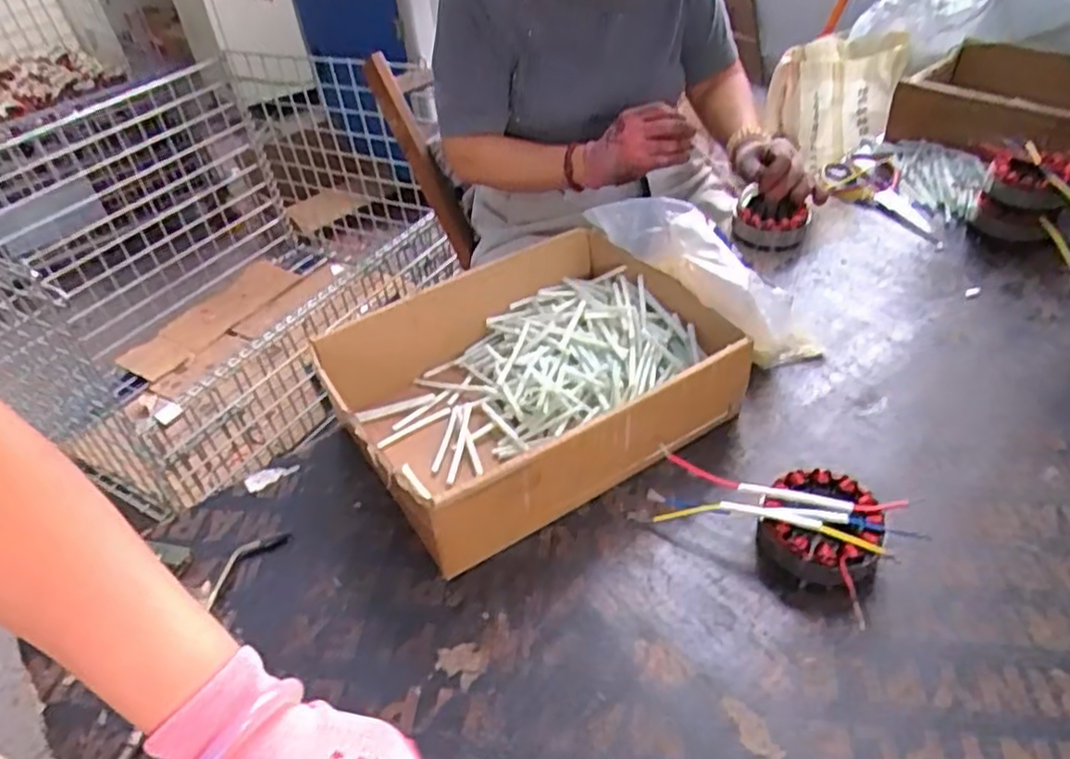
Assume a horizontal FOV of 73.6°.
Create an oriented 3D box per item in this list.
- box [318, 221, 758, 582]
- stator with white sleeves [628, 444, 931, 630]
[{"bbox_3d":[-0.007,-0.001,0.662,0.327,0.095,0.260,-25,44,-21],"label":"box"},{"bbox_3d":[0.181,0.105,0.553,0.187,0.042,0.094,15,45,23],"label":"stator with white sleeves"}]

